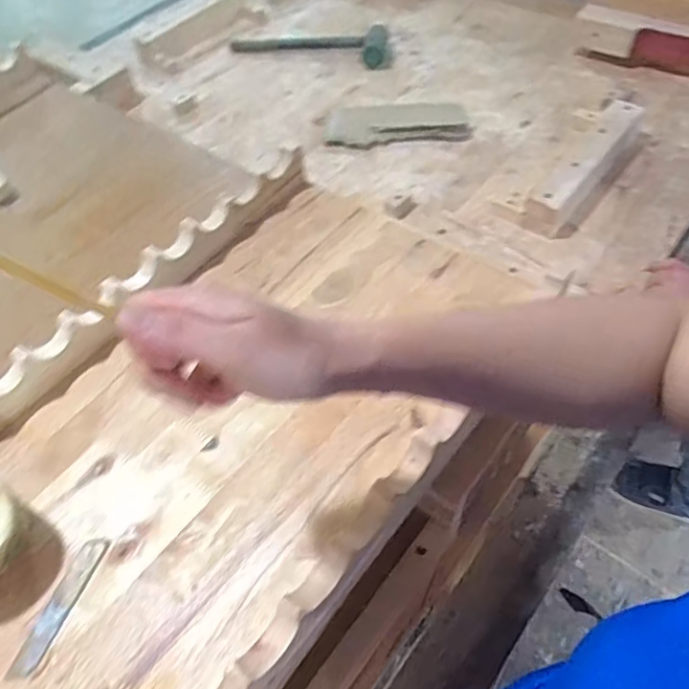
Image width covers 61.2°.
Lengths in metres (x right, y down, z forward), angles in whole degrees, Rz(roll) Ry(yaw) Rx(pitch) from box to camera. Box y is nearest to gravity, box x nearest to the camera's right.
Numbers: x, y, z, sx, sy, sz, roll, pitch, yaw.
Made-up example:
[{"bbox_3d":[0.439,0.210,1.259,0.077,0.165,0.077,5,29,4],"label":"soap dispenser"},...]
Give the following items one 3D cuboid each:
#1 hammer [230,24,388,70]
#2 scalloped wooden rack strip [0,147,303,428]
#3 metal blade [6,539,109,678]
[{"bbox_3d":[-0.074,-0.574,1.120,0.317,0.049,0.073,9,56,11],"label":"hammer"},{"bbox_3d":[-0.210,-0.043,0.566,0.038,0.046,0.474,35,64,26],"label":"scalloped wooden rack strip"},{"bbox_3d":[-0.212,0.193,0.434,0.021,0.004,0.101,15,57,15],"label":"metal blade"}]

